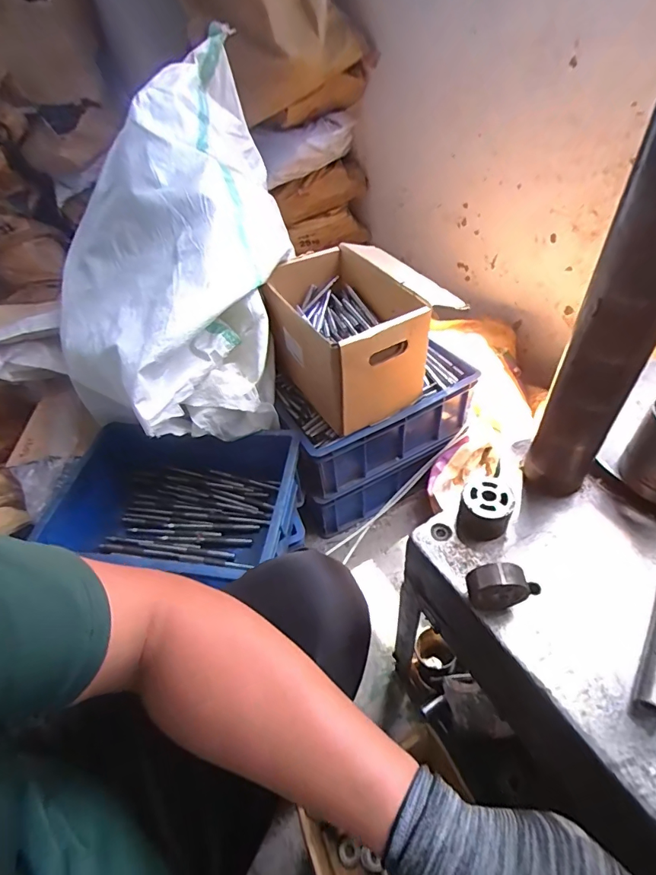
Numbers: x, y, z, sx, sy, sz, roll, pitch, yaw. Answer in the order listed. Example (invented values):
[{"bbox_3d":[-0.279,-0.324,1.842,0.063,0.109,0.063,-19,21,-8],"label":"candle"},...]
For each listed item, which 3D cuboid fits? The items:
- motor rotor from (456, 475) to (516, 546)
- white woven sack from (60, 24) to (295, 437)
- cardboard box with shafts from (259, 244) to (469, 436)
[{"bbox_3d":[0.166,0.078,0.465,0.051,0.050,0.052,16,50,20],"label":"motor rotor"},{"bbox_3d":[-0.302,-0.345,0.822,0.412,0.436,0.639,-3,46,4],"label":"white woven sack"},{"bbox_3d":[0.038,-0.206,0.856,0.267,0.191,0.323,-21,48,-13],"label":"cardboard box with shafts"}]

